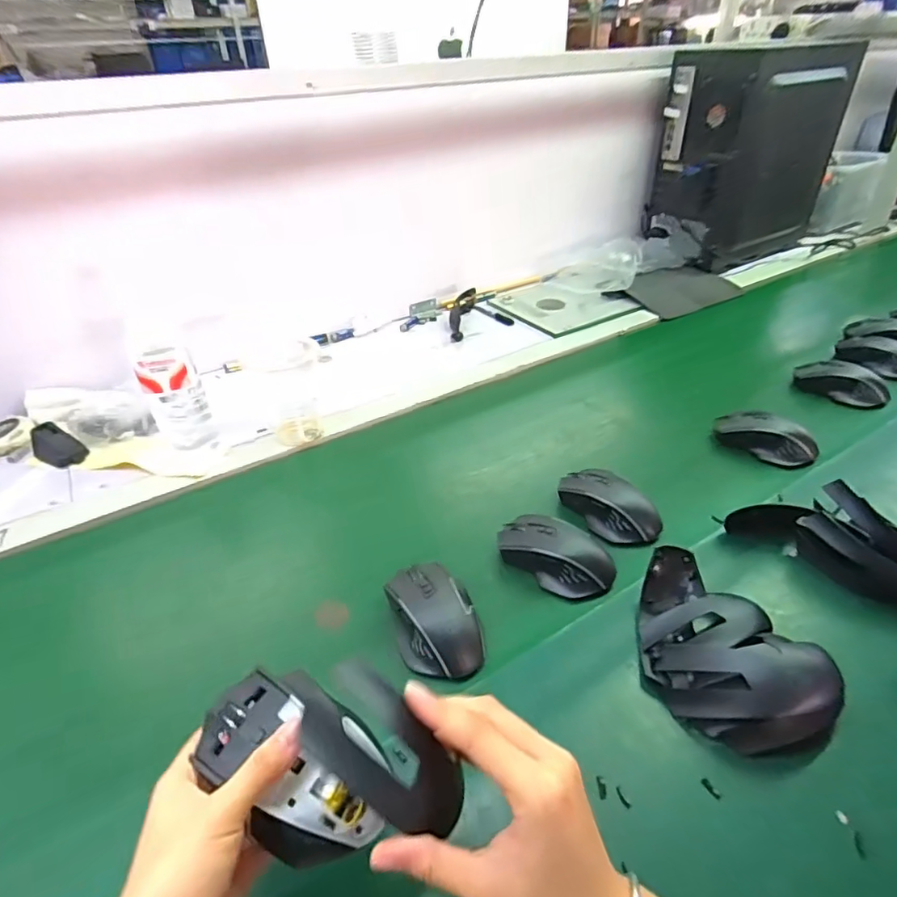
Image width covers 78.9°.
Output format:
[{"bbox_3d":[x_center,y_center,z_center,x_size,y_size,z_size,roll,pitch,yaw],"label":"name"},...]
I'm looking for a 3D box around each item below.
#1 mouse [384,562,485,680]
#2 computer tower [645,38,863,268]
[{"bbox_3d":[-0.014,0.147,0.488,0.069,0.038,0.113,-12,39,-13],"label":"mouse"},{"bbox_3d":[0.639,-0.629,1.156,0.374,0.349,0.204,-25,44,-27],"label":"computer tower"}]

